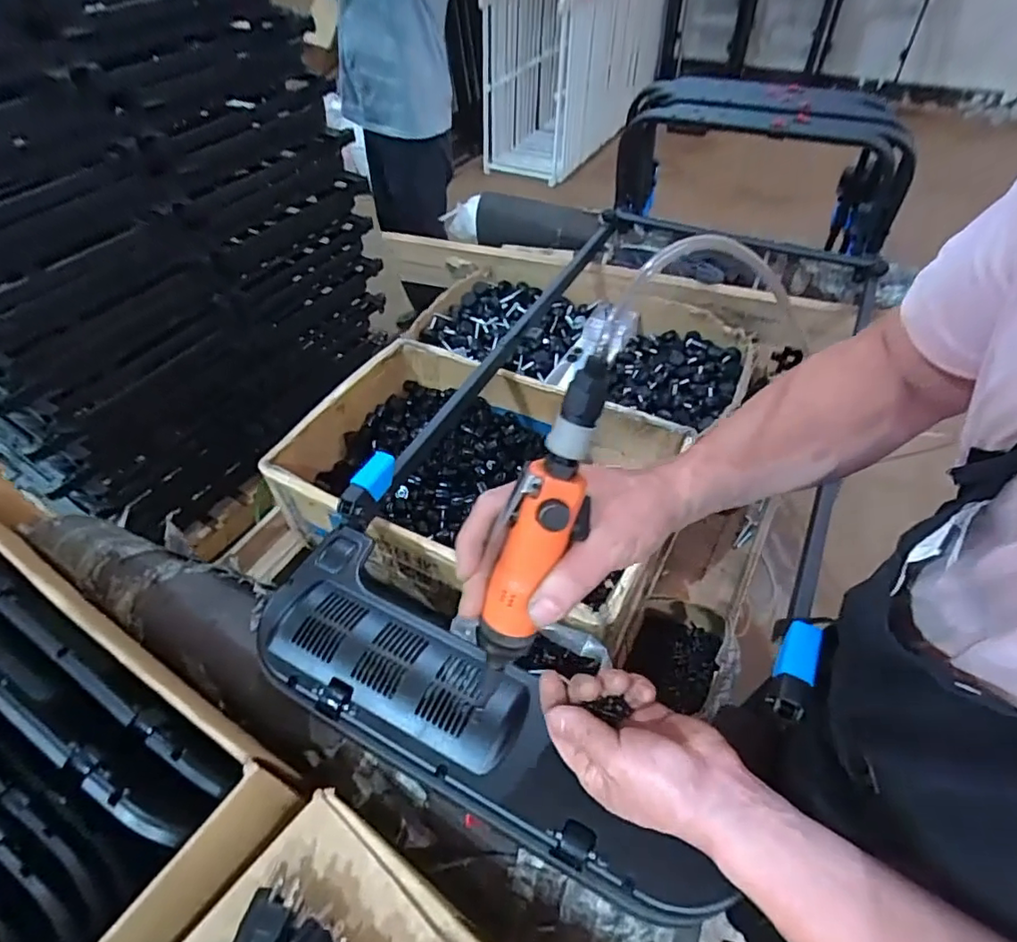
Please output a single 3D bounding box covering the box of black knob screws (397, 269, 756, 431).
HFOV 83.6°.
[{"bbox_3d":[0.124,-0.235,1.056,0.589,0.104,0.330,23,54,21],"label":"box of black knob screws"}]

